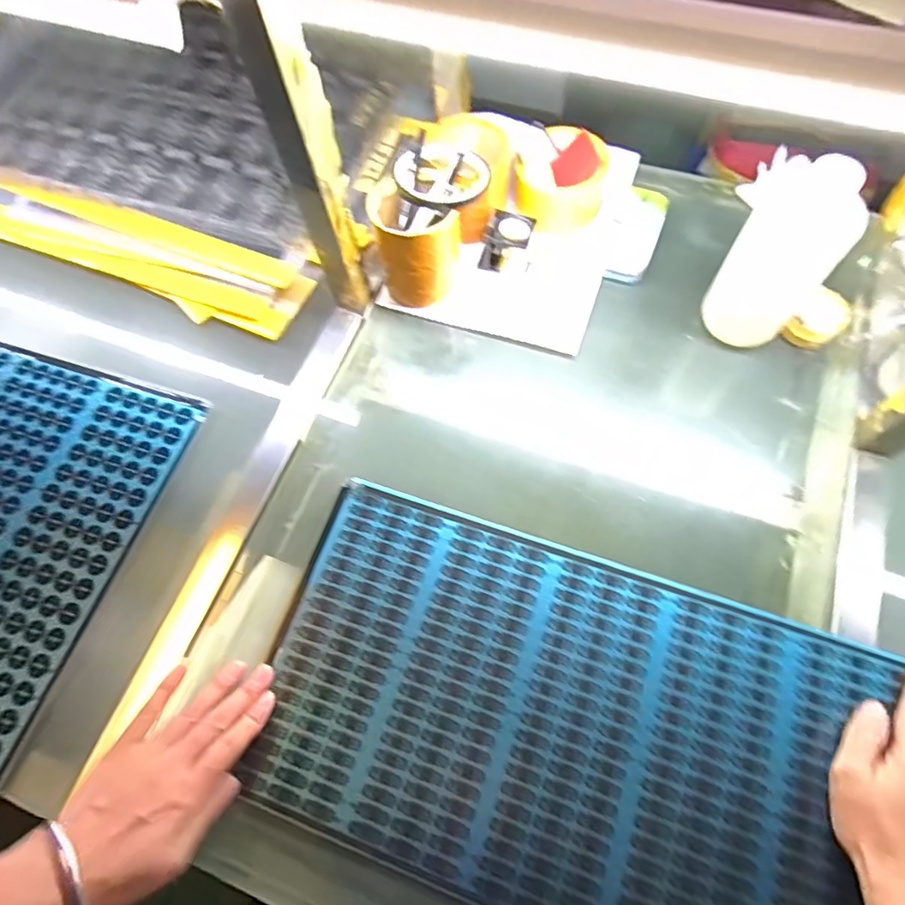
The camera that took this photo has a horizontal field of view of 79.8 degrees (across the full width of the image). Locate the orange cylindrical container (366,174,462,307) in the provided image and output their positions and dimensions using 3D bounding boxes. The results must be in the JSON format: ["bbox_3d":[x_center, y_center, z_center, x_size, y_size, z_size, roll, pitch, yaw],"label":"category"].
[{"bbox_3d":[-0.032,-0.199,0.526,0.077,0.102,0.076,-1,68,3],"label":"orange cylindrical container"}]

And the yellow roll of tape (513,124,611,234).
[{"bbox_3d":[0.117,-0.289,0.575,0.091,0.052,0.094,-1,68,3],"label":"yellow roll of tape"}]

